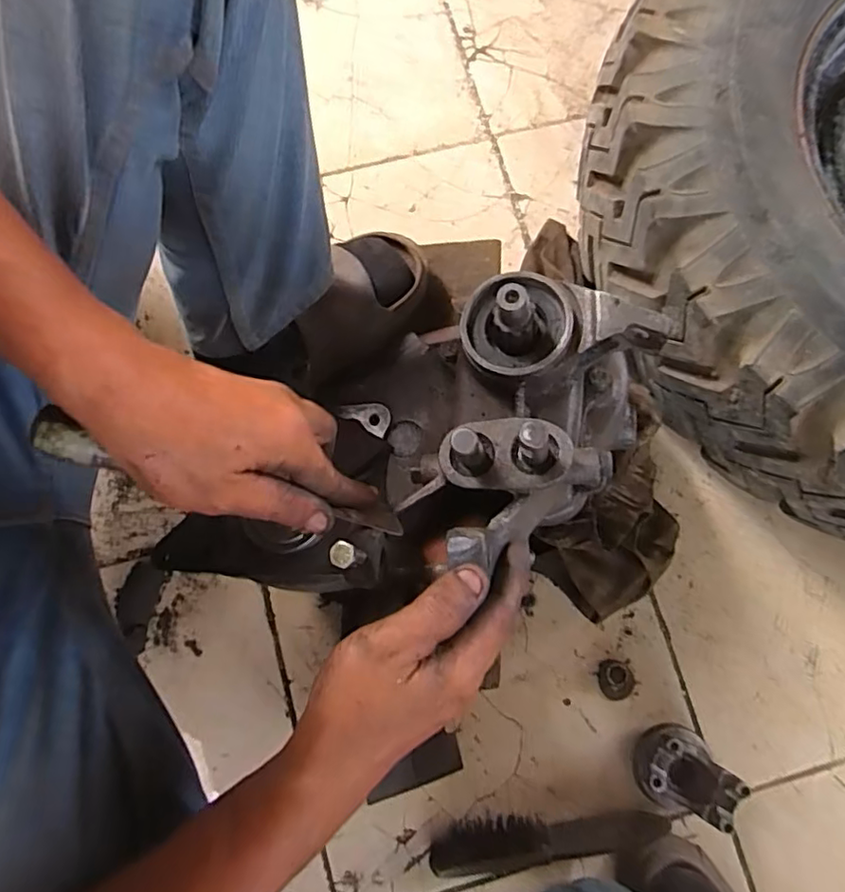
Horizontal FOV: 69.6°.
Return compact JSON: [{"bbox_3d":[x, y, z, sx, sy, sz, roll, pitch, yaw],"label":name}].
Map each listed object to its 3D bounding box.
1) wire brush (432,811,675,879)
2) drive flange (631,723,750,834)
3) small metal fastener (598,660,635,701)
[{"bbox_3d":[0.123,0.391,0.596,0.227,0.026,0.052,-2,78,-2],"label":"wire brush"},{"bbox_3d":[0.254,0.321,0.595,0.088,0.076,0.079,38,79,7],"label":"drive flange"},{"bbox_3d":[0.206,0.249,0.642,0.036,0.010,0.040,0,78,-1],"label":"small metal fastener"}]

